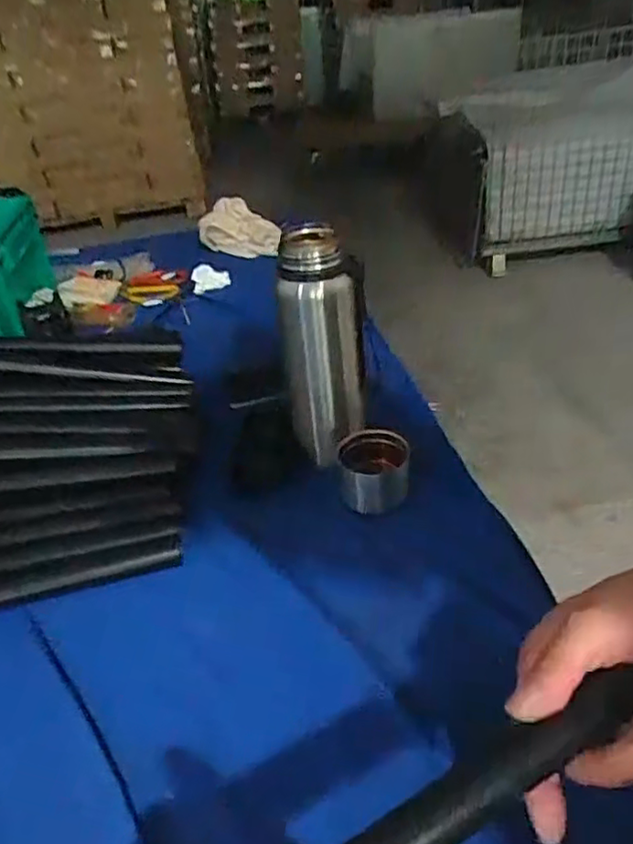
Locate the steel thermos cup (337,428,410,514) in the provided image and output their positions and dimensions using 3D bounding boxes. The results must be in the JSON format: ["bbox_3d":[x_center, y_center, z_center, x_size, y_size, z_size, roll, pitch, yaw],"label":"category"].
[{"bbox_3d":[0.051,0.043,0.555,0.062,0.041,0.064,-5,34,3],"label":"steel thermos cup"}]

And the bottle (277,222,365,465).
[{"bbox_3d":[0.006,-0.059,0.561,0.071,0.207,0.072,-5,34,3],"label":"bottle"}]

